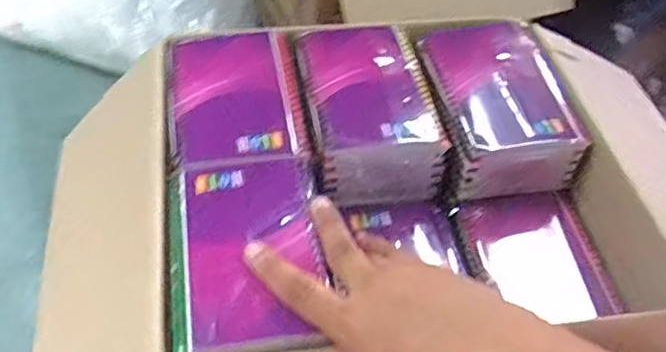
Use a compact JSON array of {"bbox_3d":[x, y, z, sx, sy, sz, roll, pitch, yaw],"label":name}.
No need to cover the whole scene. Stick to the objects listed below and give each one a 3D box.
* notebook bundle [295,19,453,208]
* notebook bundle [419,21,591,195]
[{"bbox_3d":[0.025,-0.055,0.490,0.091,0.077,0.133,-7,52,-9],"label":"notebook bundle"},{"bbox_3d":[0.126,-0.054,0.503,0.100,0.057,0.146,-8,52,-10],"label":"notebook bundle"}]

